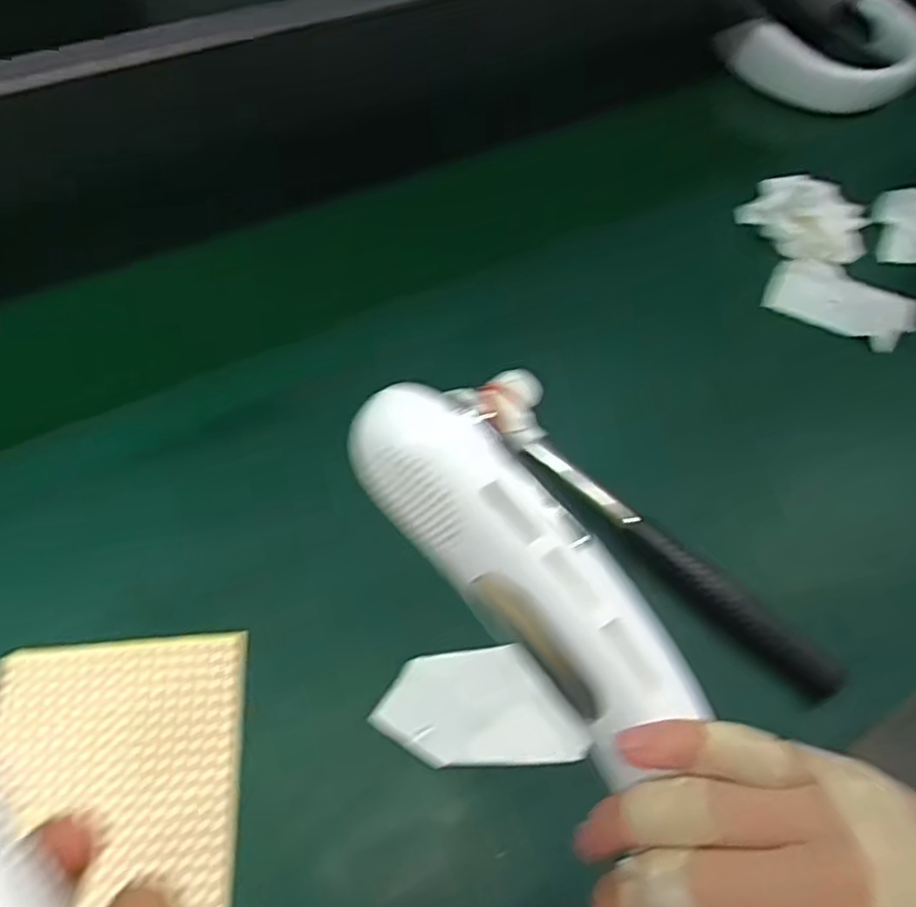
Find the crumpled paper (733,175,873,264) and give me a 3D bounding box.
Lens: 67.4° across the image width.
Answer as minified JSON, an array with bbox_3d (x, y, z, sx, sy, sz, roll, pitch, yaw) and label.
[{"bbox_3d":[0.285,-0.195,0.559,0.097,0.032,0.077,28,61,14],"label":"crumpled paper"}]

